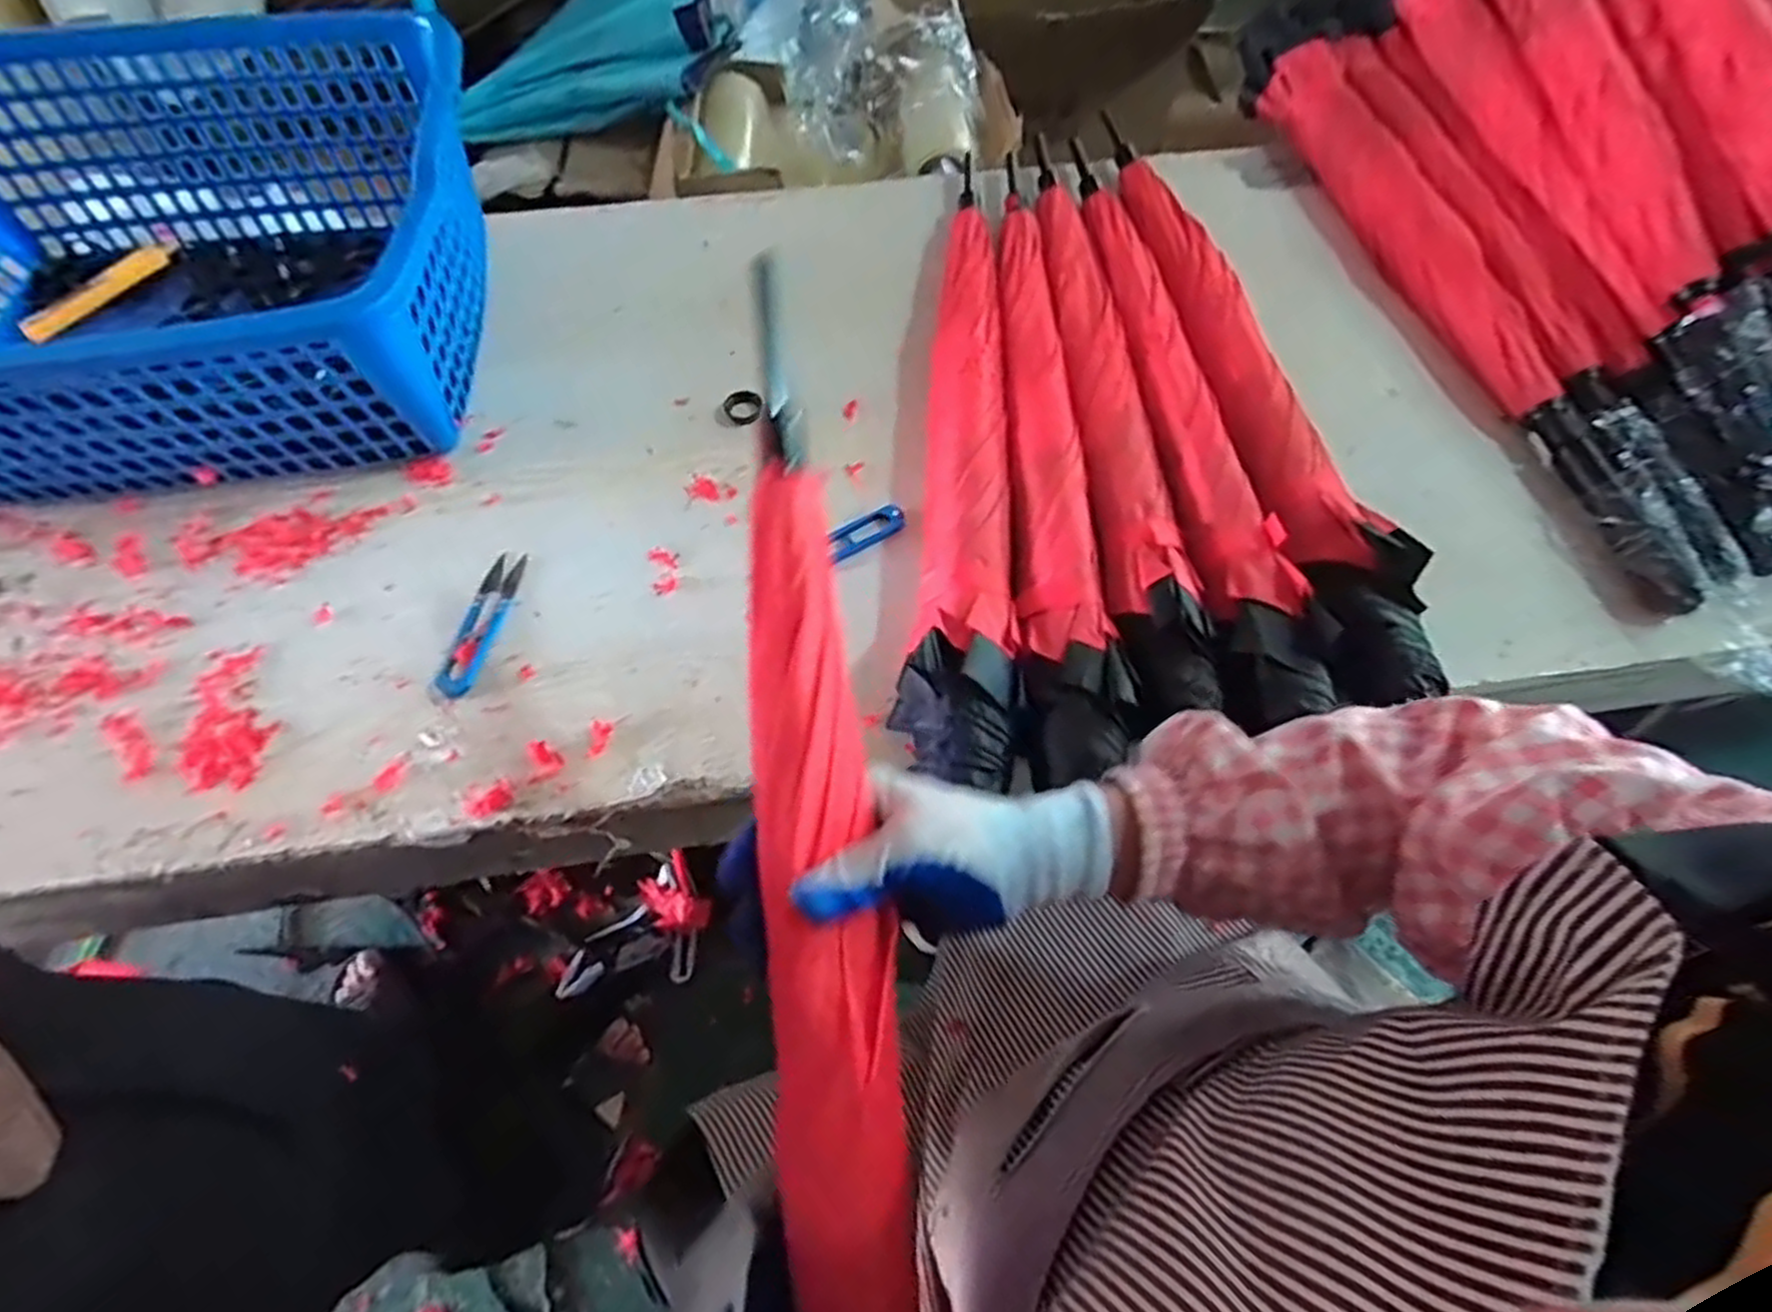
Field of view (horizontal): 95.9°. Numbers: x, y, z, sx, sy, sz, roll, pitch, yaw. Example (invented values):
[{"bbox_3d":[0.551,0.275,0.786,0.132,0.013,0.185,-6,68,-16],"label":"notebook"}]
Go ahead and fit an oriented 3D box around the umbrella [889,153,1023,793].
[{"bbox_3d":[0.056,-0.167,0.589,0.074,0.045,0.564,2,62,5],"label":"umbrella"}]

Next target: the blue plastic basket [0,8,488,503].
[{"bbox_3d":[-0.539,-0.298,0.602,0.455,0.174,0.352,-11,62,-2],"label":"blue plastic basket"}]

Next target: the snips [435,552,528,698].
[{"bbox_3d":[-0.283,-0.024,0.562,0.026,0.010,0.114,6,63,7],"label":"snips"}]

